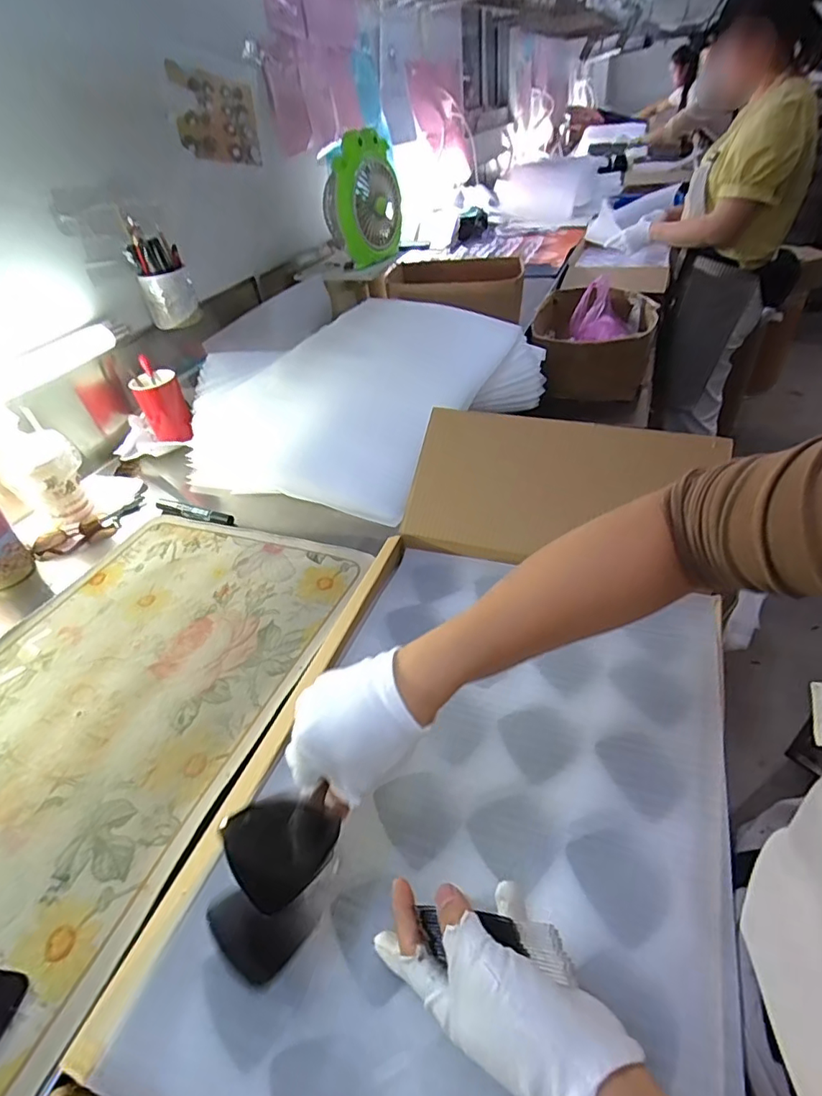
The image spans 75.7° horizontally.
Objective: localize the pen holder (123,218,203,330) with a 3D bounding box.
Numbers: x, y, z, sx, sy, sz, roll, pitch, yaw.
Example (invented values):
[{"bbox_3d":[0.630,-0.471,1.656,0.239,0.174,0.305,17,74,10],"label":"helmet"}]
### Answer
[{"bbox_3d":[-0.439,-0.478,0.940,0.088,0.144,0.071,-23,43,-18],"label":"pen holder"}]

